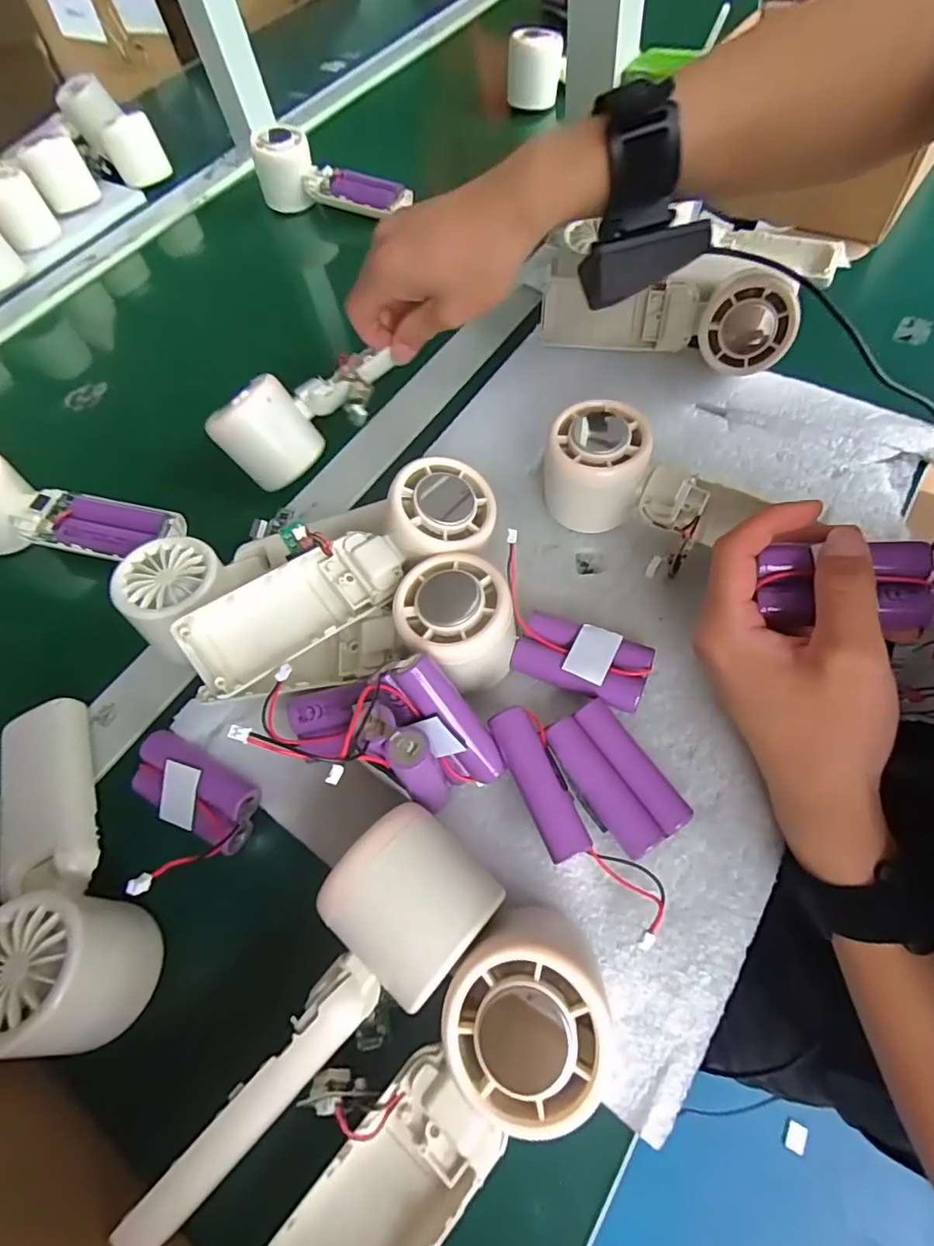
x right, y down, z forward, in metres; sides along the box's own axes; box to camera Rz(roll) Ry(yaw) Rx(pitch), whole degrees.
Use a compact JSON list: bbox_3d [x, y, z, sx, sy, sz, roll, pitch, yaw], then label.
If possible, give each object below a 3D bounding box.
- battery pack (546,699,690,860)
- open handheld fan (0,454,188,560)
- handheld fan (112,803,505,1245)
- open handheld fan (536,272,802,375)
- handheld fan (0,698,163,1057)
[{"bbox_3d":[0.067,0.070,0.254,0.035,0.017,0.064,-33,63,-10],"label":"battery pack"},{"bbox_3d":[-0.276,-0.073,0.365,0.156,0.047,0.053,10,64,12],"label":"open handheld fan"},{"bbox_3d":[-0.054,0.149,0.205,0.057,0.054,0.162,34,71,22],"label":"handheld fan"},{"bbox_3d":[0.133,-0.212,0.376,0.165,0.056,0.053,17,65,25],"label":"open handheld fan"},{"bbox_3d":[-0.195,0.103,0.252,0.056,0.048,0.168,-30,64,-9],"label":"handheld fan"}]

